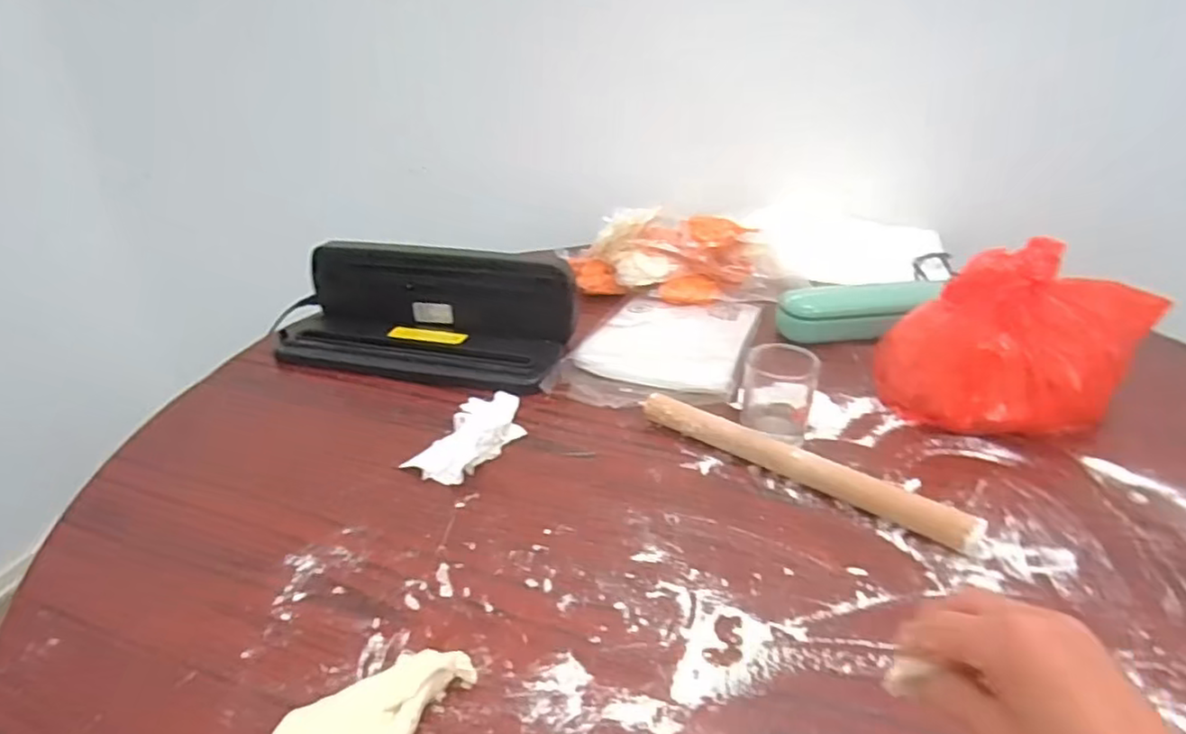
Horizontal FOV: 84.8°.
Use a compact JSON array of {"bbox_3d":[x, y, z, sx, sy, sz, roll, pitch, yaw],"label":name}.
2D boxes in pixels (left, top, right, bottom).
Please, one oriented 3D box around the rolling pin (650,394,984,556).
[{"bbox_3d":[0.170,0.083,0.553,0.284,0.029,0.025,22,37,34],"label":"rolling pin"}]

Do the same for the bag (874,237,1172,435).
[{"bbox_3d":[0.417,-0.039,0.641,0.221,0.154,0.176,-22,37,-34],"label":"bag"}]

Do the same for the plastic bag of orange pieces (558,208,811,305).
[{"bbox_3d":[0.119,-0.158,0.901,0.329,0.088,0.139,3,30,5],"label":"plastic bag of orange pieces"}]

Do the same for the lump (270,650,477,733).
[{"bbox_3d":[-0.120,0.197,0.359,0.114,0.026,0.043,-18,34,-28],"label":"lump"}]

